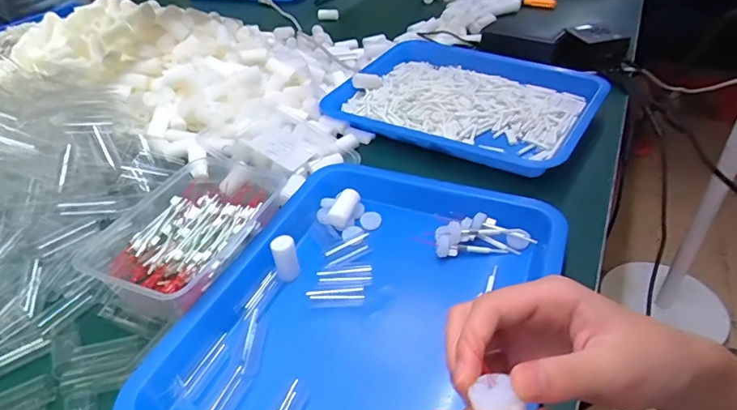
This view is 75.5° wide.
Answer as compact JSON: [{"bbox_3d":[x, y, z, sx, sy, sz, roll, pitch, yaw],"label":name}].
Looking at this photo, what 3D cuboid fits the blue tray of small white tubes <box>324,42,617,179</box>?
[{"bbox_3d":[0.128,-0.149,0.663,0.343,0.037,0.271,21,45,27],"label":"blue tray of small white tubes"}]

